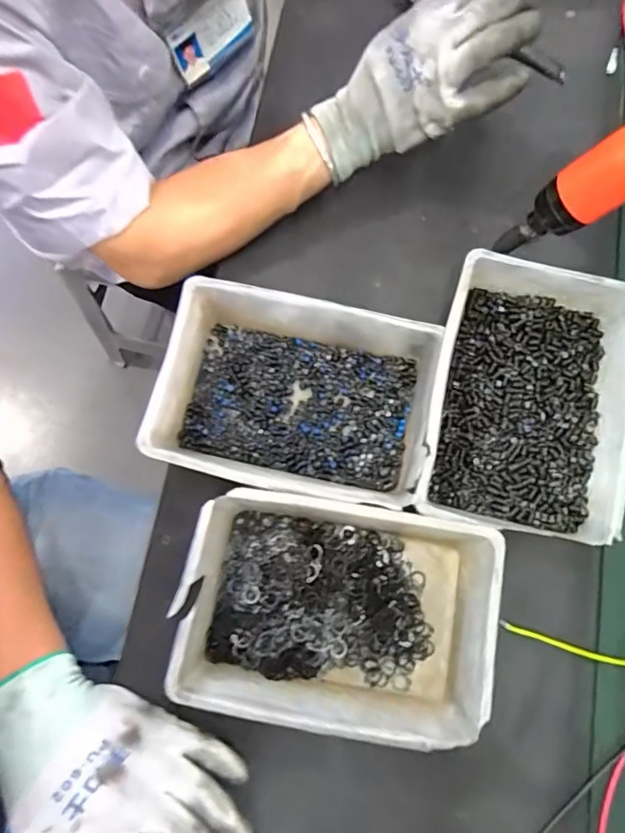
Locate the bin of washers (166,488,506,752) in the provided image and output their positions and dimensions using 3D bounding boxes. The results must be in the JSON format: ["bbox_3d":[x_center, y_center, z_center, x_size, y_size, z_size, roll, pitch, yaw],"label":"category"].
[{"bbox_3d":[0.016,0.134,0.347,0.202,0.052,0.140,10,76,1],"label":"bin of washers"}]

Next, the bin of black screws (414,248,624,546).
[{"bbox_3d":[0.164,-0.011,0.383,0.143,0.054,0.200,13,76,2],"label":"bin of black screws"}]

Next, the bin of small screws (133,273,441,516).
[{"bbox_3d":[-0.013,-0.015,0.384,0.197,0.049,0.142,12,76,2],"label":"bin of small screws"}]

